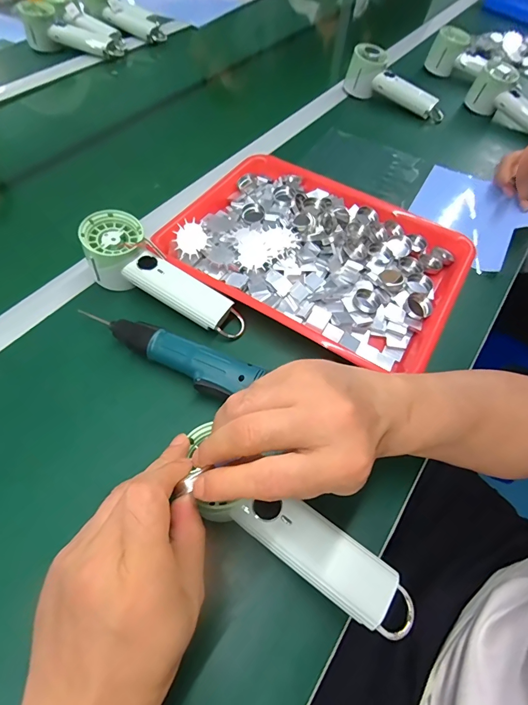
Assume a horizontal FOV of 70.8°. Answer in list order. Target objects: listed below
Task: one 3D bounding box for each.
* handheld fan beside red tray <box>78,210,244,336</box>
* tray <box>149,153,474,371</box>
[{"bbox_3d":[-0.108,-0.074,0.403,0.191,0.049,0.062,34,61,2],"label":"handheld fan beside red tray"},{"bbox_3d":[0.063,-0.127,0.450,0.340,0.034,0.249,30,61,14],"label":"tray"}]

